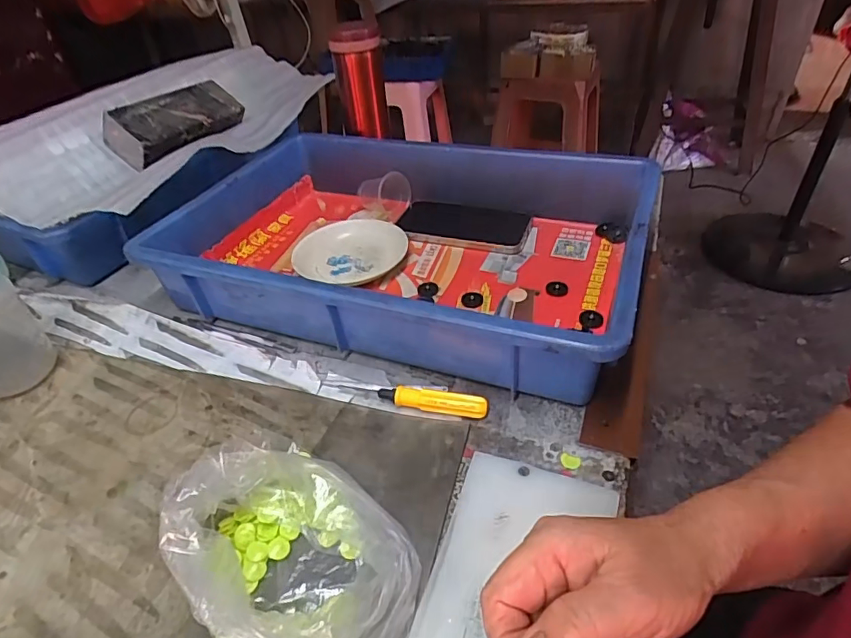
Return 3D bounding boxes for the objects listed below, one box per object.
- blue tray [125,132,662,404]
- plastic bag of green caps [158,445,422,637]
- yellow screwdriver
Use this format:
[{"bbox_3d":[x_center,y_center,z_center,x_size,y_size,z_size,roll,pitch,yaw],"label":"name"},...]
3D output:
[{"bbox_3d":[-0.015,-0.085,0.511,0.425,0.086,0.304,12,44,20],"label":"blue tray"},{"bbox_3d":[-0.072,0.125,0.279,0.102,0.057,0.145,-33,48,-28],"label":"plastic bag of green caps"},{"bbox_3d":[-0.018,0.058,0.387,0.129,0.014,0.014,7,42,14],"label":"yellow screwdriver"}]

